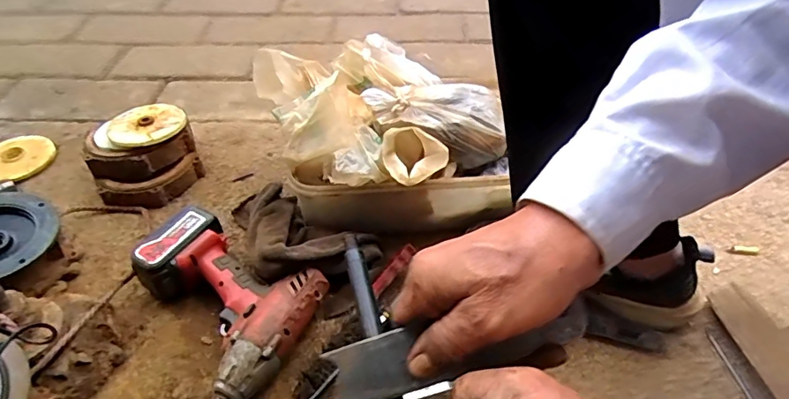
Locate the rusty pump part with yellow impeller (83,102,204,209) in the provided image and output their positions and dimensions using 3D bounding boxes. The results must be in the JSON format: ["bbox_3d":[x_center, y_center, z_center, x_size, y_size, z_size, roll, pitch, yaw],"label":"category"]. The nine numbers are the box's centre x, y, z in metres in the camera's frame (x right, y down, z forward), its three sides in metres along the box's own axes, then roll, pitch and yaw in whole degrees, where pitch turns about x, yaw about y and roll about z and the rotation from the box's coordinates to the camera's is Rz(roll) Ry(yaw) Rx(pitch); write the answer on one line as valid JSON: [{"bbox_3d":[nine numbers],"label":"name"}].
[{"bbox_3d":[-0.360,-0.059,0.737,0.139,0.089,0.118,-24,48,-20],"label":"rusty pump part with yellow impeller"}]

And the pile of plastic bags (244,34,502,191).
[{"bbox_3d":[-0.018,-0.121,0.661,0.267,0.113,0.269,-23,50,-21],"label":"pile of plastic bags"}]

